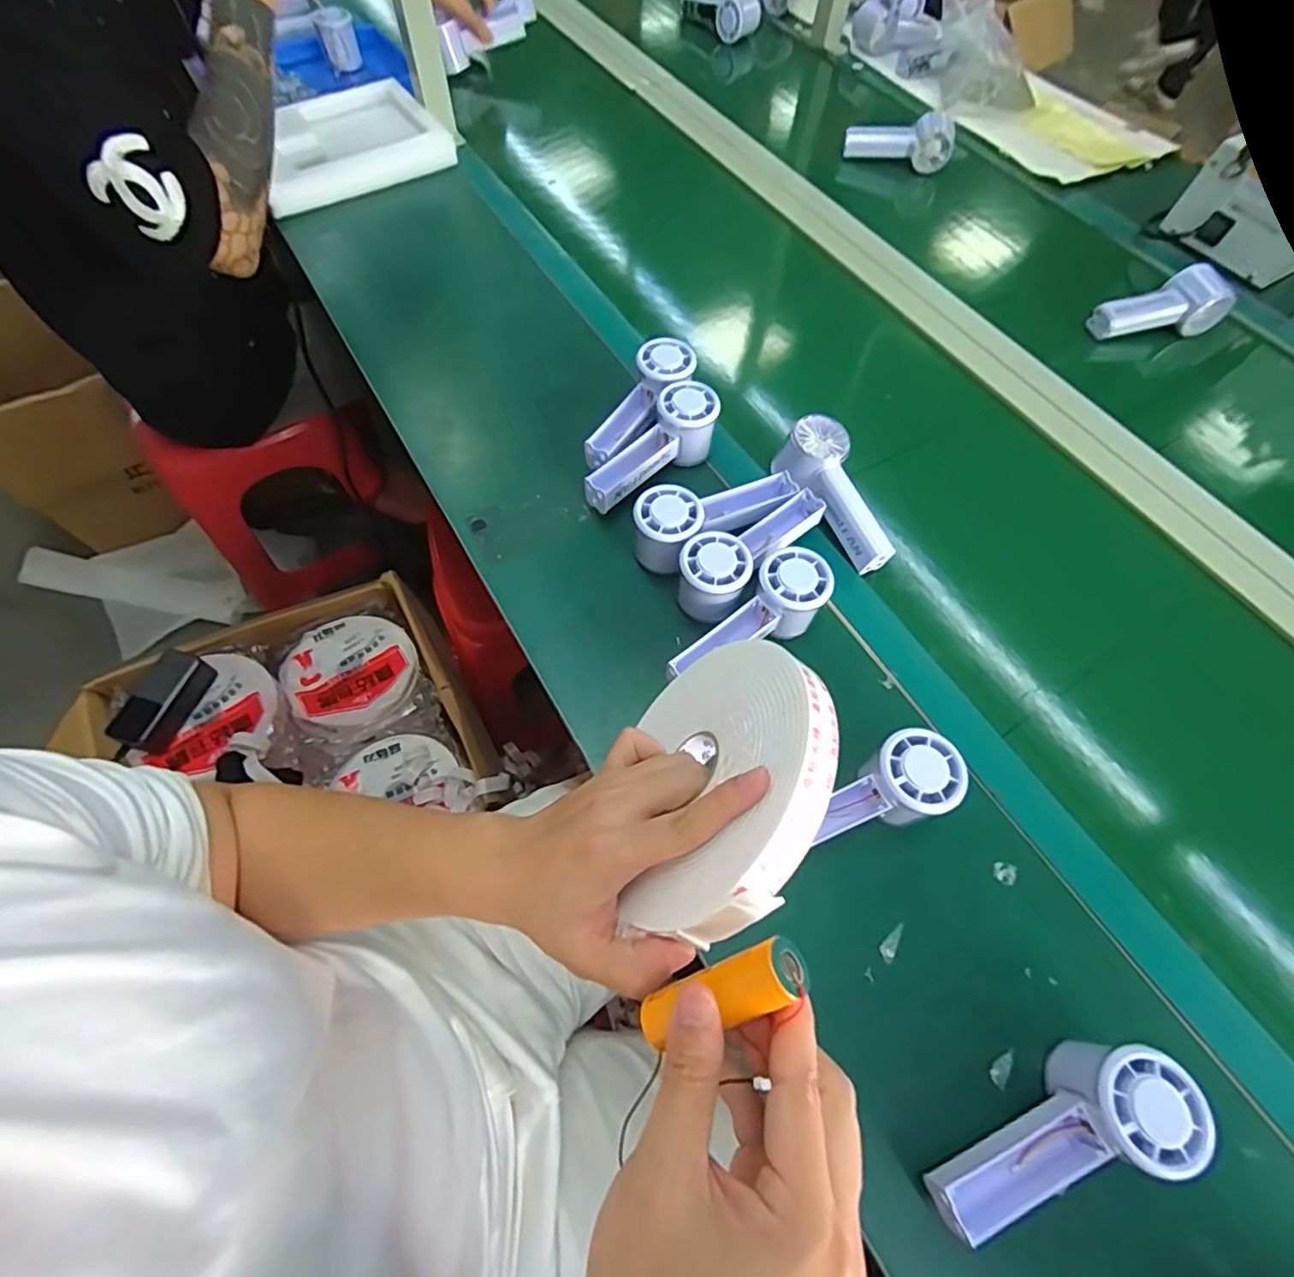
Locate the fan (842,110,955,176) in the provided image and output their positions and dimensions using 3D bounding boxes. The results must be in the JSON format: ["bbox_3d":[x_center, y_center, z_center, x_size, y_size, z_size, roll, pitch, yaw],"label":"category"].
[{"bbox_3d":[0.373,-0.740,0.900,0.159,0.062,0.038,6,62,2],"label":"fan"}]

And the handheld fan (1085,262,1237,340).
[{"bbox_3d":[0.615,-0.392,0.725,0.158,0.052,0.058,-19,64,-11],"label":"handheld fan"}]

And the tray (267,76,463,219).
[{"bbox_3d":[-0.414,-0.668,0.822,0.255,0.054,0.192,-33,68,-18],"label":"tray"}]

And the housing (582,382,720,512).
[{"bbox_3d":[0.010,-0.172,0.574,0.054,0.059,0.150,35,66,16],"label":"housing"}]

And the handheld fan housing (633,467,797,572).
[{"bbox_3d":[0.059,-0.112,0.543,0.158,0.062,0.059,-31,67,-17],"label":"handheld fan housing"}]

